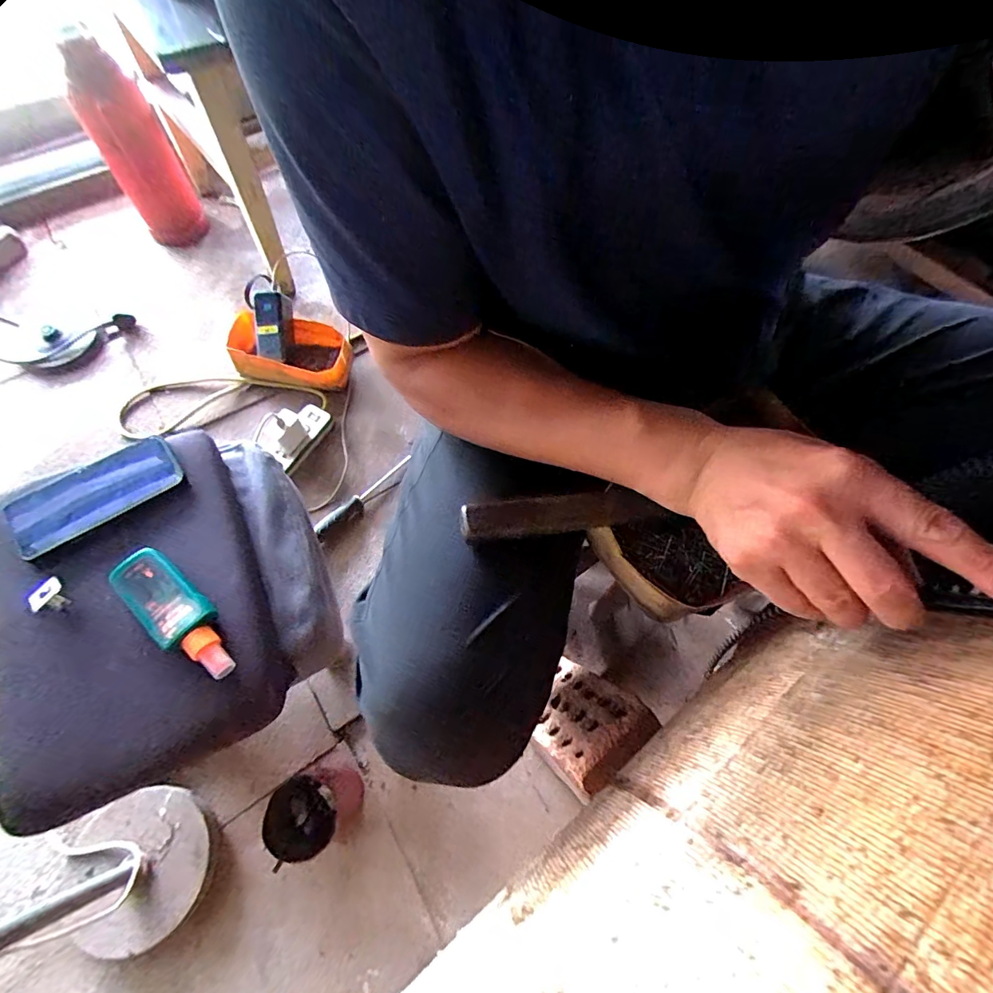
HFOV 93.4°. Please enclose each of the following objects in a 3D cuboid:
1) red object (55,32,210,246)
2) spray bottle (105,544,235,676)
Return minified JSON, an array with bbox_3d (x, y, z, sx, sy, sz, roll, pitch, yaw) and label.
[{"bbox_3d":[-0.709,-0.681,0.929,0.121,0.325,0.115,-29,49,-16],"label":"red object"},{"bbox_3d":[-0.310,0.116,0.459,0.154,0.033,0.053,41,69,15],"label":"spray bottle"}]

